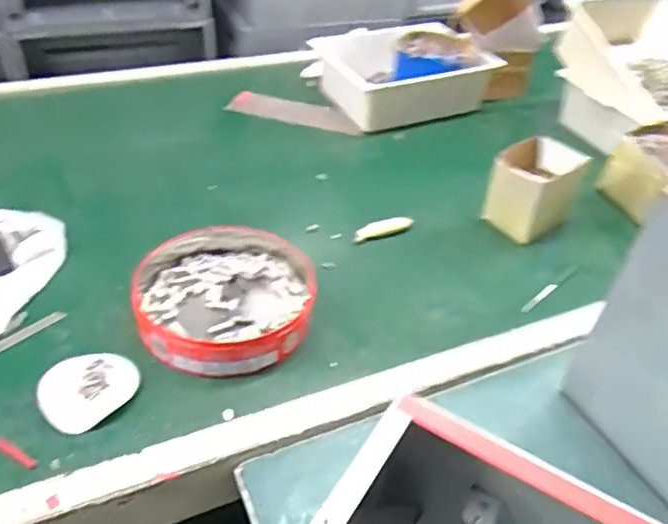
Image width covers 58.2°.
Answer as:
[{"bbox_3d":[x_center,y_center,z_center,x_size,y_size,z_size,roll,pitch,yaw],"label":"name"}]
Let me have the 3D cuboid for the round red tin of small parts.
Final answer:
[{"bbox_3d":[-0.165,0.045,0.927,0.265,0.055,0.318,-13,44,-20],"label":"round red tin of small parts"}]

